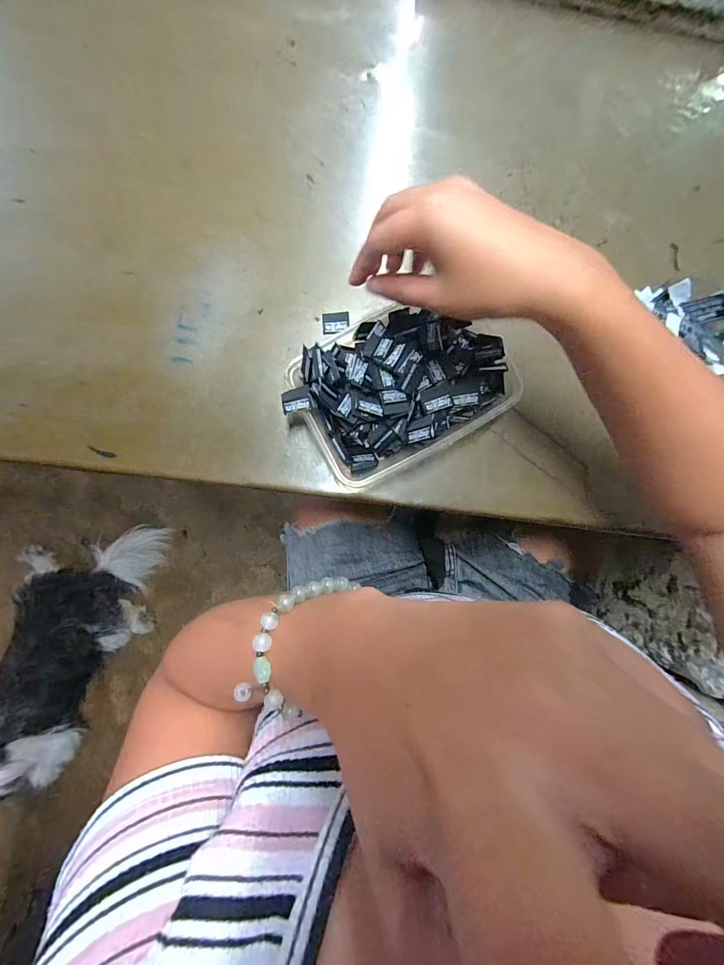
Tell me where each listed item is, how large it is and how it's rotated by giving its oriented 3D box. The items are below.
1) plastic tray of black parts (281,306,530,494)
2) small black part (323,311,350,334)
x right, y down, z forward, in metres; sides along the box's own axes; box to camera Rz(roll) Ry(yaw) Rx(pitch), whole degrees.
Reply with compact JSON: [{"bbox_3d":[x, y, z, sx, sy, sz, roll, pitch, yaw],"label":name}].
[{"bbox_3d":[0.031,-0.077,0.319,0.163,0.051,0.117,-30,89,-2],"label":"plastic tray of black parts"},{"bbox_3d":[-0.023,-0.144,0.343,0.024,0.004,0.020,-4,88,-2],"label":"small black part"}]

